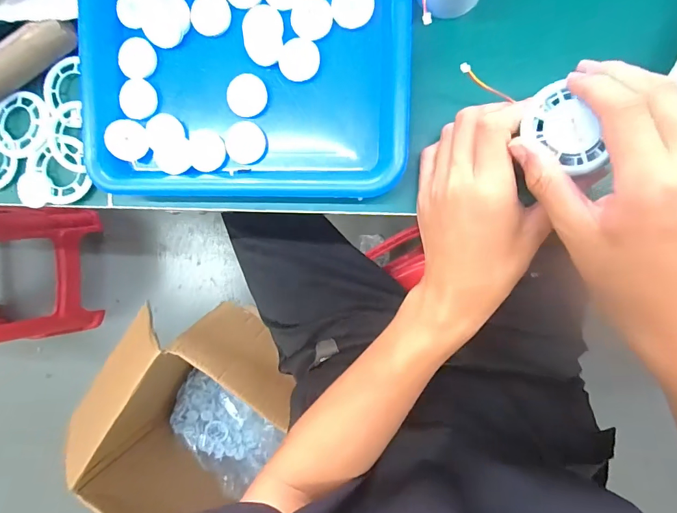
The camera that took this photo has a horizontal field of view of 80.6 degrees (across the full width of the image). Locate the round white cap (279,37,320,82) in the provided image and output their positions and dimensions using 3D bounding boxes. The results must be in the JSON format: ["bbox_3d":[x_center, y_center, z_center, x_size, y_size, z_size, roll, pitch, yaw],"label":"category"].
[{"bbox_3d":[-0.030,-0.152,0.308,0.031,0.005,0.031,1,103,5],"label":"round white cap"}]

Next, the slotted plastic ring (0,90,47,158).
[{"bbox_3d":[-0.274,-0.115,0.341,0.055,0.007,0.055,1,94,8],"label":"slotted plastic ring"}]

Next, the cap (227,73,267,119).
[{"bbox_3d":[-0.072,-0.126,0.313,0.029,0.007,0.031,1,94,8],"label":"cap"}]

